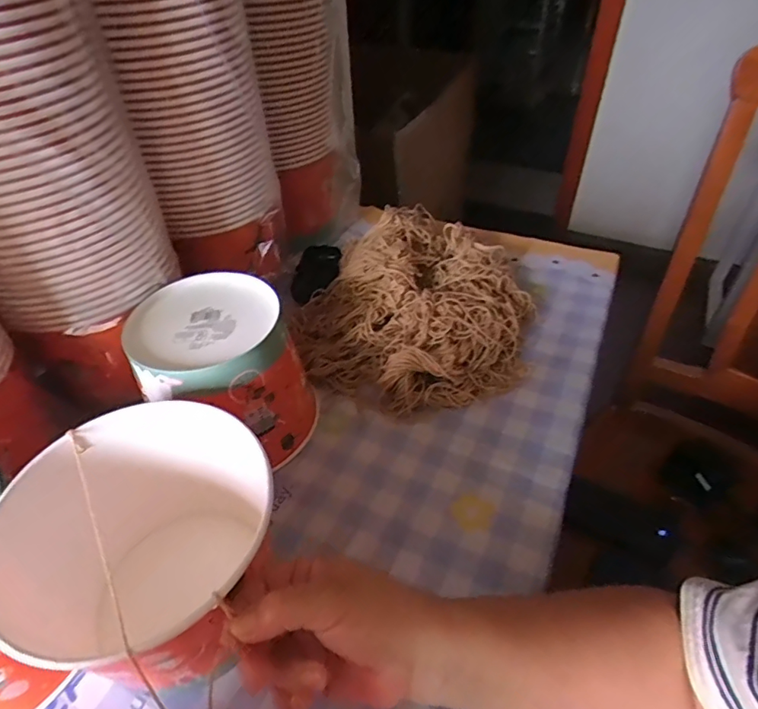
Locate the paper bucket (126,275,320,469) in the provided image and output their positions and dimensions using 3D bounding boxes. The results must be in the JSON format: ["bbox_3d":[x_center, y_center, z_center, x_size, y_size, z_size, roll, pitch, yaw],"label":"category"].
[{"bbox_3d":[-0.140,0.023,0.466,0.129,0.137,0.129,-1,44,1],"label":"paper bucket"}]

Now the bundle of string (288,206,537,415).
[{"bbox_3d":[0.051,-0.068,0.593,0.257,0.075,0.301,16,47,18],"label":"bundle of string"}]

